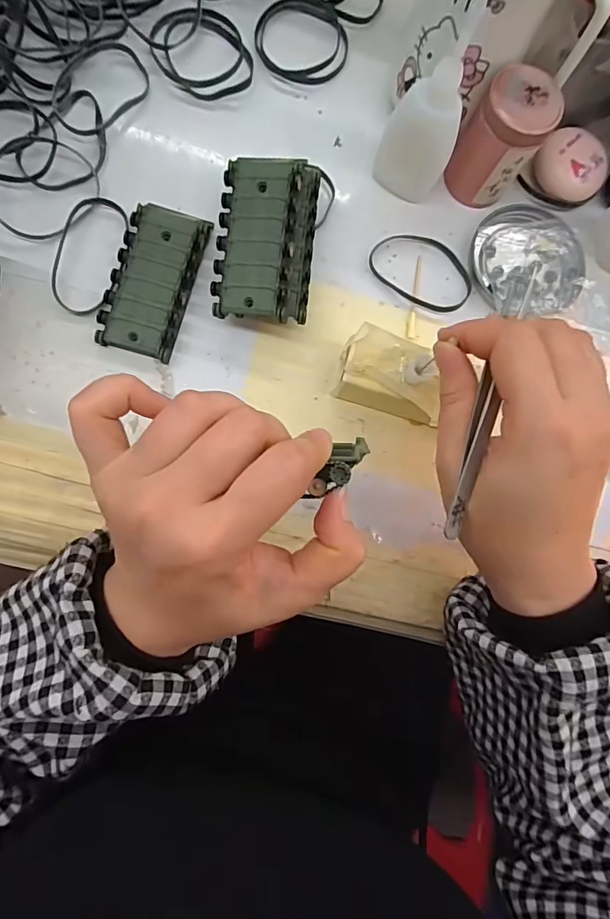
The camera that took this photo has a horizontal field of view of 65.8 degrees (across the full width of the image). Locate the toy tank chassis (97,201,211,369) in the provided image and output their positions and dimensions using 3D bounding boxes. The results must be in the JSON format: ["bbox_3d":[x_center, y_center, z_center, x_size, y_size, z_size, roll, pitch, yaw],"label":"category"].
[{"bbox_3d":[-0.091,-0.108,0.285,0.043,0.014,0.093,15,81,-5],"label":"toy tank chassis"}]

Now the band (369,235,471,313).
[{"bbox_3d":[0.078,-0.126,0.313,0.070,0.004,0.047,36,80,-1],"label":"band"}]

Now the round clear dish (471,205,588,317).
[{"bbox_3d":[0.151,-0.135,0.319,0.076,0.010,0.076,1,83,-7],"label":"round clear dish"}]

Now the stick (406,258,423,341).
[{"bbox_3d":[0.072,-0.108,0.310,0.006,0.004,0.059,9,82,-6],"label":"stick"}]

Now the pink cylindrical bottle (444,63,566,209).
[{"bbox_3d":[0.124,-0.201,0.298,0.044,0.062,0.044,1,83,-7],"label":"pink cylindrical bottle"}]

